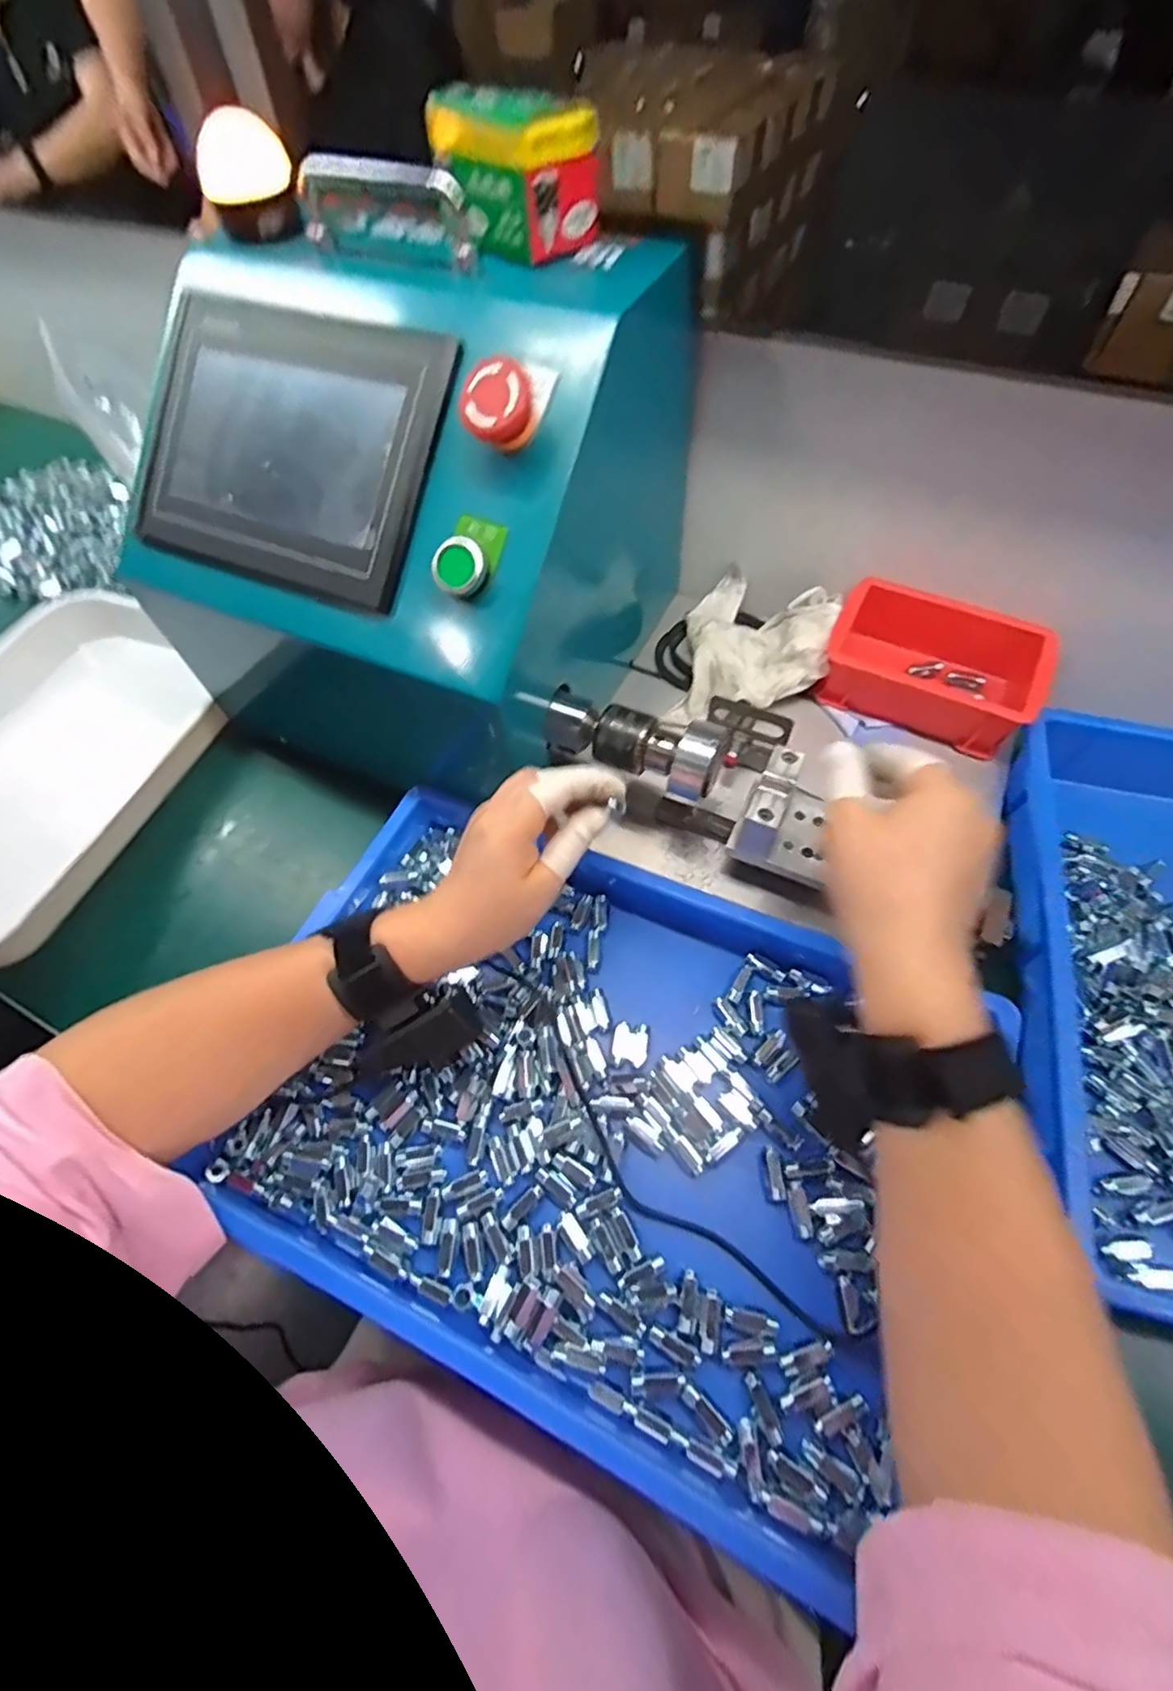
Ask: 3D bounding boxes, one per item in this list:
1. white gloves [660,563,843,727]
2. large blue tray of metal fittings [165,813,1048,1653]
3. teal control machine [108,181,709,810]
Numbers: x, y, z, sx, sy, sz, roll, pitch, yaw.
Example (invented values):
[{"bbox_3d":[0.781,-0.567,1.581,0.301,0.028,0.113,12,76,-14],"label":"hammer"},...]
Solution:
[{"bbox_3d":[0.138,-0.170,0.520,0.113,0.045,0.159,11,61,9],"label":"white gloves"},{"bbox_3d":[-0.015,0.139,0.386,0.417,0.039,0.294,22,63,15],"label":"large blue tray of metal fittings"},{"bbox_3d":[-0.120,-0.238,0.468,0.301,0.271,0.297,23,63,15],"label":"teal control machine"}]

